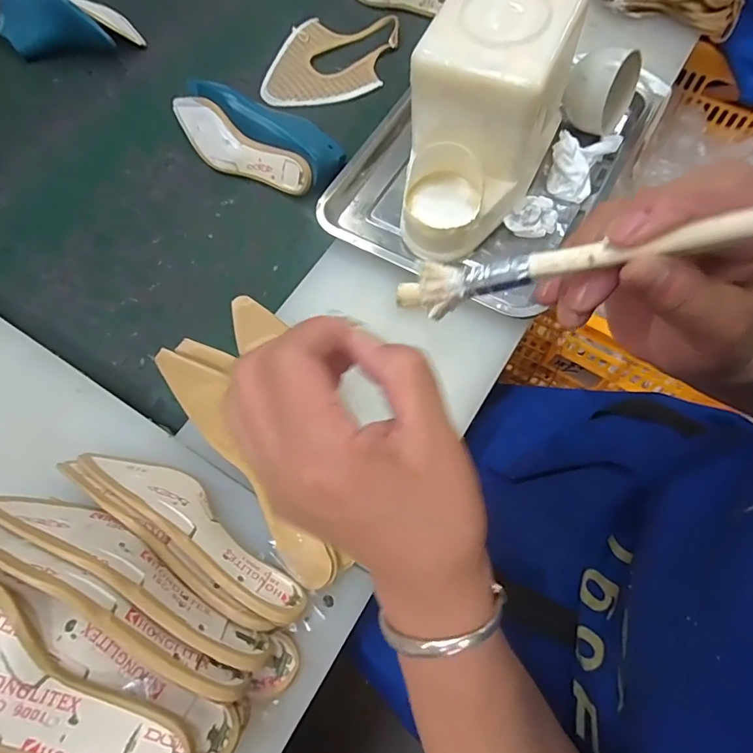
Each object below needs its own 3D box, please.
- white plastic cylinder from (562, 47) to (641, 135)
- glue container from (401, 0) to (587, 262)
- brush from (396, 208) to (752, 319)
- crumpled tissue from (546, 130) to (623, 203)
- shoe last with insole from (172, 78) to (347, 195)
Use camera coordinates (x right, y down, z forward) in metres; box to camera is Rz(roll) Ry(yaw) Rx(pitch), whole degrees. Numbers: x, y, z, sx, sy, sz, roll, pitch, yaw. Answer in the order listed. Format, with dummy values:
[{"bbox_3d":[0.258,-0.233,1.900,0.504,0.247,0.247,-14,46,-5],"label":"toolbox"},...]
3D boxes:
[{"bbox_3d":[0.269,-0.343,0.582,0.066,0.095,0.079,37,74,15],"label":"white plastic cylinder"},{"bbox_3d":[0.108,-0.263,0.509,0.131,0.177,0.232,24,71,11],"label":"glue container"},{"bbox_3d":[0.080,-0.044,0.180,0.147,0.012,0.015,-8,68,17],"label":"brush"},{"bbox_3d":[0.244,-0.265,0.564,0.061,0.047,0.110,31,73,13],"label":"crumpled tissue"},{"bbox_3d":[-0.172,-0.335,0.665,0.271,0.069,0.114,22,71,10],"label":"shoe last with insole"}]

